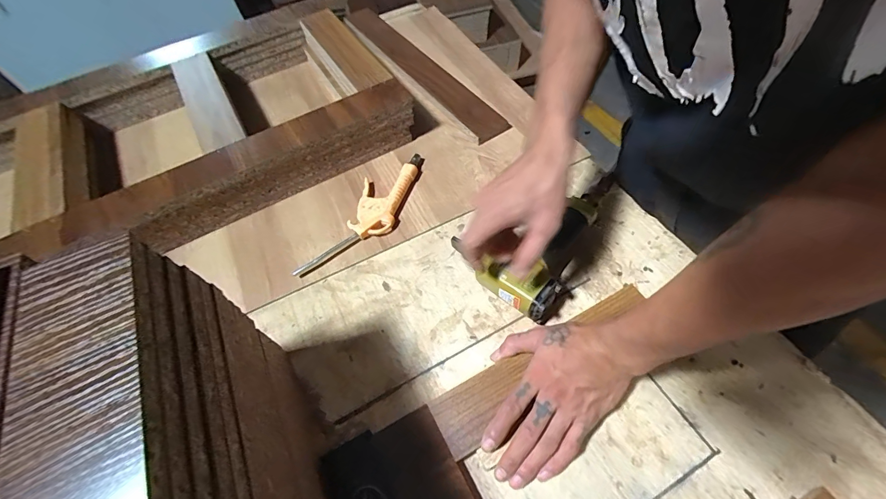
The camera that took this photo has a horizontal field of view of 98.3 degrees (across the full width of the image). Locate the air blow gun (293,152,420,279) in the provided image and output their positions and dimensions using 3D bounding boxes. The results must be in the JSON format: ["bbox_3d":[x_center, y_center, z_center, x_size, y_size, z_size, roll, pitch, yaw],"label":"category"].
[{"bbox_3d":[-0.102,-0.050,0.531,0.073,0.024,0.232,21,60,16],"label":"air blow gun"}]

